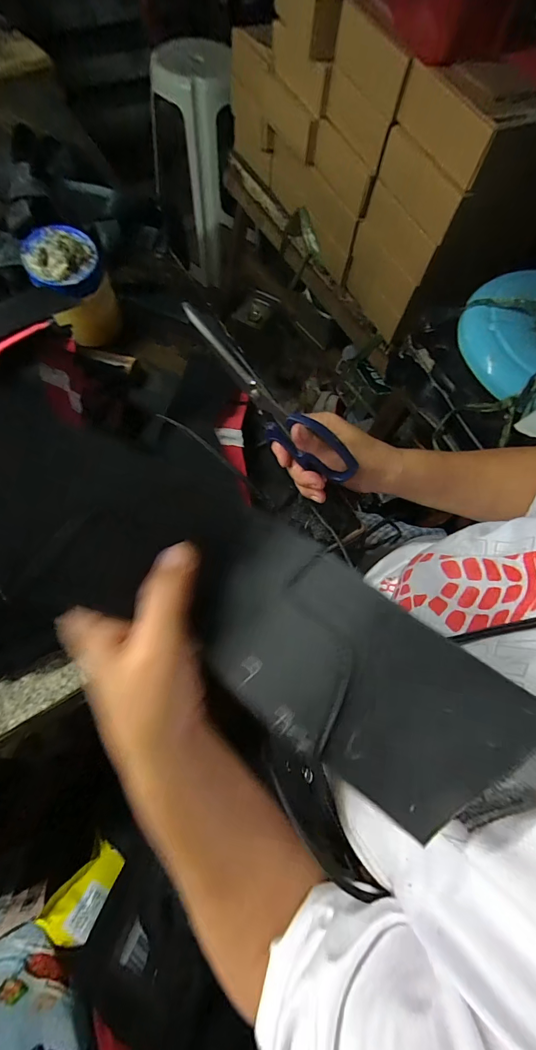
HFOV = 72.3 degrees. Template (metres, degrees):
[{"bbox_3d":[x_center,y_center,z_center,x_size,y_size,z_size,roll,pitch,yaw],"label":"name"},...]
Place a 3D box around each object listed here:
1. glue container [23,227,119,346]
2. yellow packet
[{"bbox_3d":[-0.218,-0.267,0.421,0.075,0.101,0.075,-21,71,-11],"label":"glue container"},{"bbox_3d":[-0.190,0.384,0.386,0.049,0.080,0.013,18,109,14],"label":"yellow packet"}]

